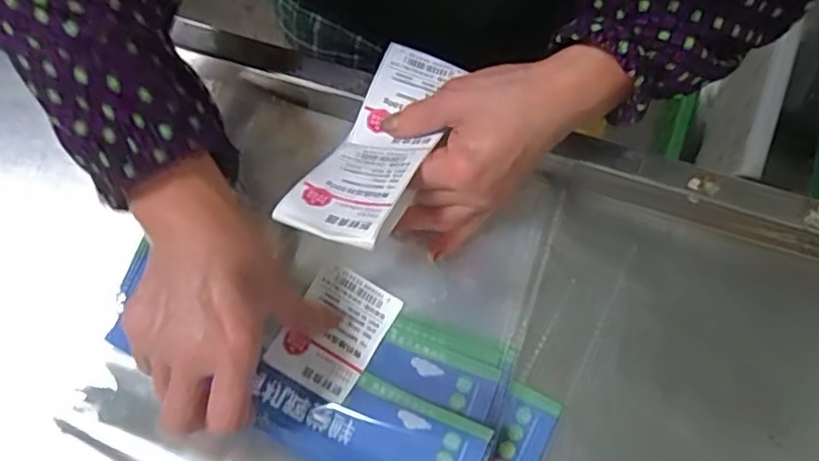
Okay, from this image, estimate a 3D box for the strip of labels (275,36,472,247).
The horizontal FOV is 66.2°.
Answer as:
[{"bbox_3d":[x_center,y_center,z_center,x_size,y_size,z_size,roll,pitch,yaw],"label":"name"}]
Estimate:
[{"bbox_3d":[-0.023,-0.056,0.395,0.062,0.028,0.161,19,56,5],"label":"strip of labels"}]

